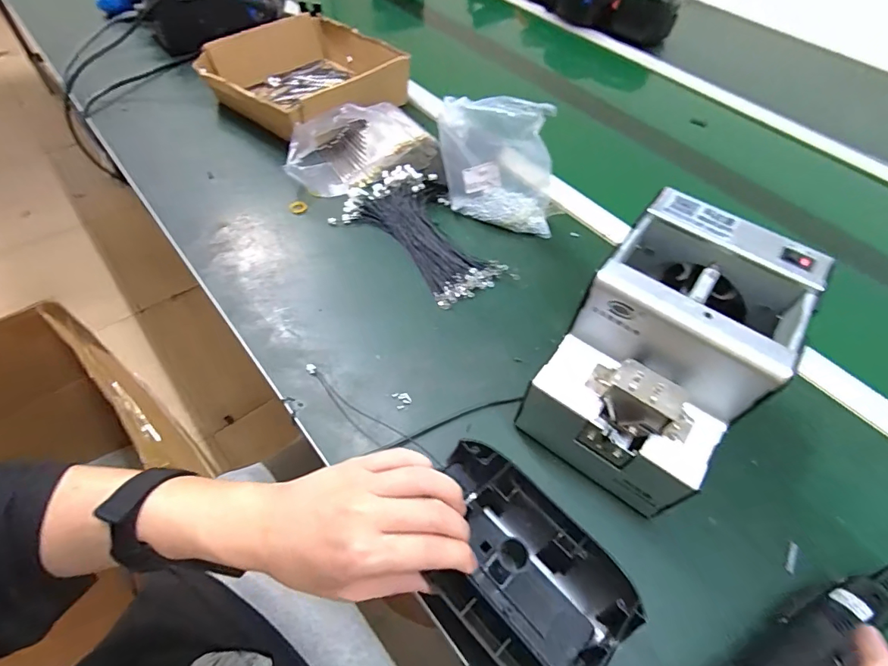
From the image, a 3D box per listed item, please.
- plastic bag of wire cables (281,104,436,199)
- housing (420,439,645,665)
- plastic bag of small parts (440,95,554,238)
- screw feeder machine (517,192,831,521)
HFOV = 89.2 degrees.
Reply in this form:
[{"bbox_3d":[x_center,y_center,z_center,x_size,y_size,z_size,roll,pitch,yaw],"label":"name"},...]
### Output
[{"bbox_3d":[-0.110,-0.239,0.564,0.180,0.065,0.116,-27,60,-22],"label":"plastic bag of wire cables"},{"bbox_3d":[0.046,0.153,0.302,0.149,0.045,0.095,39,60,22],"label":"housing"},{"bbox_3d":[0.059,-0.184,0.493,0.133,0.142,0.030,17,55,8],"label":"plastic bag of small parts"},{"bbox_3d":[0.162,0.018,0.345,0.123,0.151,0.169,33,58,18],"label":"screw feeder machine"}]

